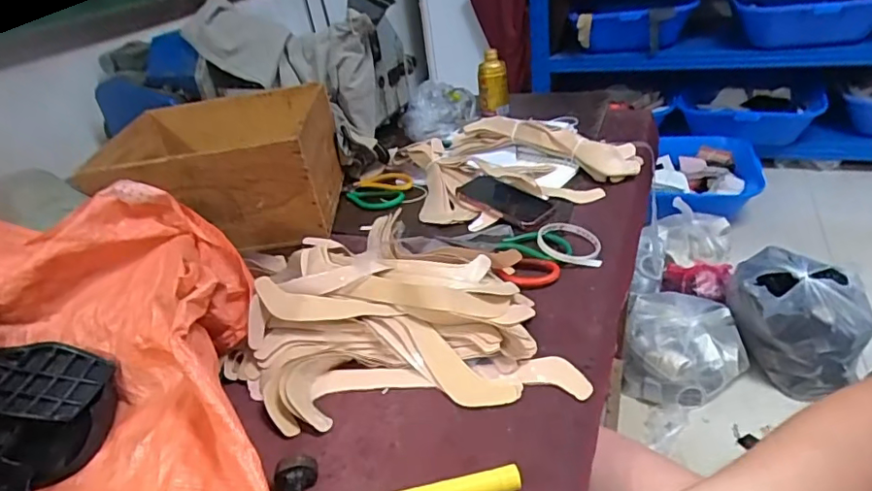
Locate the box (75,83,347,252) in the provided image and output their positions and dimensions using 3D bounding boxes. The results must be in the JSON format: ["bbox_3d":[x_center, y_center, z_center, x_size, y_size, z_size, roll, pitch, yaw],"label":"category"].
[{"bbox_3d":[-0.339,-0.135,0.896,0.334,0.154,0.280,-5,32,0],"label":"box"}]

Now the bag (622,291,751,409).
[{"bbox_3d":[0.621,0.244,1.368,0.266,0.178,0.275,1,33,17],"label":"bag"}]

